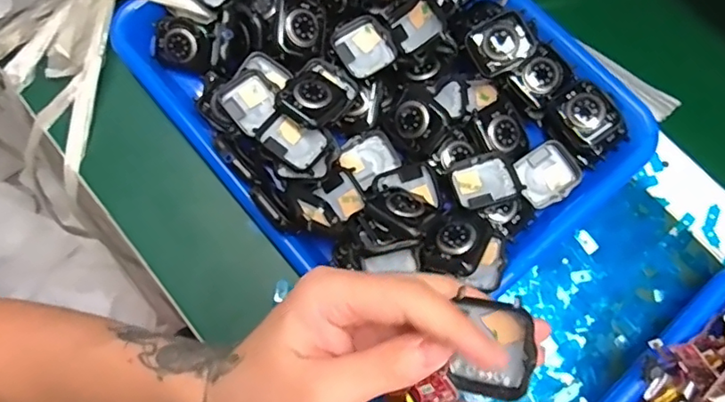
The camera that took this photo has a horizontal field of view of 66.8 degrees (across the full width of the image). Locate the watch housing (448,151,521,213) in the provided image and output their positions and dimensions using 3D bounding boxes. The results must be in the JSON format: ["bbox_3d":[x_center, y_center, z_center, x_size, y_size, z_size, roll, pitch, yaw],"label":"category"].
[{"bbox_3d":[0.080,-0.013,0.361,0.038,0.009,0.035,-17,75,-3],"label":"watch housing"}]

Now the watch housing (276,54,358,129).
[{"bbox_3d":[-0.031,-0.072,0.368,0.041,0.012,0.053,41,54,9],"label":"watch housing"}]

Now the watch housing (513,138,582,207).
[{"bbox_3d":[0.126,-0.018,0.375,0.037,0.016,0.037,-34,76,-8],"label":"watch housing"}]

